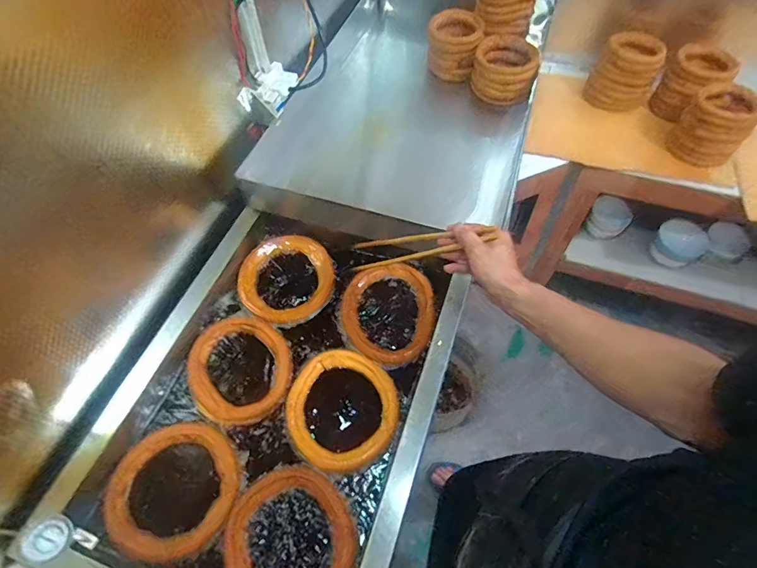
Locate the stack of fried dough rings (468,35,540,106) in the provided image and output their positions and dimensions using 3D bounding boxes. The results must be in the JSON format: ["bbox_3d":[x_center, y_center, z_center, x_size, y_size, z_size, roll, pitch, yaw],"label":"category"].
[{"bbox_3d":[0.364,-0.620,1.202,0.175,0.105,0.173,16,59,10],"label":"stack of fried dough rings"}]

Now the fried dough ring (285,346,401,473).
[{"bbox_3d":[-0.073,0.245,0.824,0.228,0.022,0.218,0,57,0],"label":"fried dough ring"}]

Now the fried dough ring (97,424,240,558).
[{"bbox_3d":[-0.371,0.365,0.746,0.219,0.028,0.215,0,57,0],"label":"fried dough ring"}]

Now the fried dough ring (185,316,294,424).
[{"bbox_3d":[-0.295,0.175,0.875,0.231,0.025,0.208,34,64,20],"label":"fried dough ring"}]

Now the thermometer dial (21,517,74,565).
[{"bbox_3d":[-0.410,0.318,0.513,0.044,0.007,0.051,46,27,-3],"label":"thermometer dial"}]

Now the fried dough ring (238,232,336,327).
[{"bbox_3d":[-0.218,-0.016,0.992,0.217,0.035,0.228,0,57,0],"label":"fried dough ring"}]

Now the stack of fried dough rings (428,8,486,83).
[{"bbox_3d":[0.228,-0.714,1.248,0.154,0.149,0.117,17,59,11],"label":"stack of fried dough rings"}]

